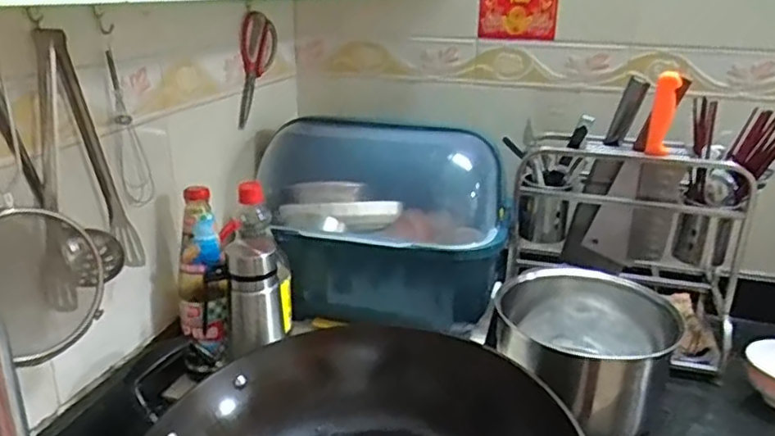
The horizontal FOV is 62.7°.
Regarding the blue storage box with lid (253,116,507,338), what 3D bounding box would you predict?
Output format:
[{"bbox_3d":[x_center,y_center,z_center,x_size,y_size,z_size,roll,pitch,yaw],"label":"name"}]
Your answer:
[{"bbox_3d":[-0.021,0.003,1.014,0.401,0.281,0.237,7,20,13],"label":"blue storage box with lid"}]

